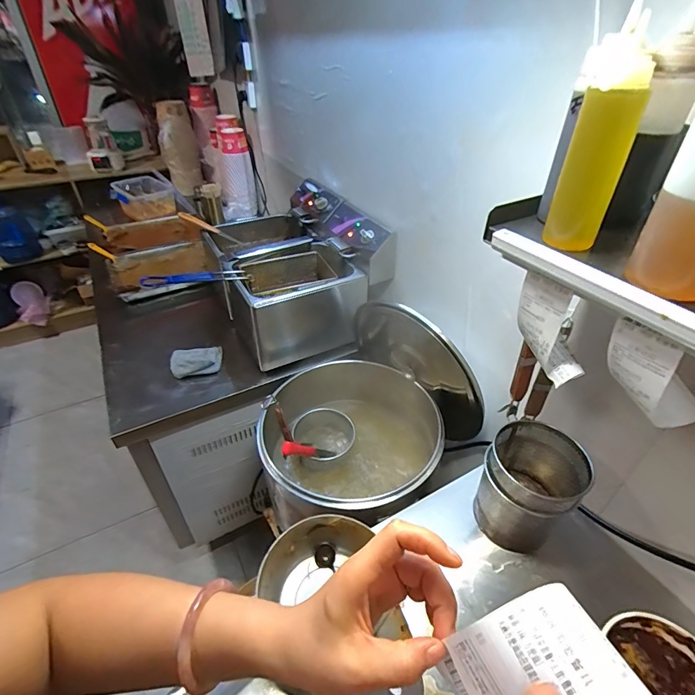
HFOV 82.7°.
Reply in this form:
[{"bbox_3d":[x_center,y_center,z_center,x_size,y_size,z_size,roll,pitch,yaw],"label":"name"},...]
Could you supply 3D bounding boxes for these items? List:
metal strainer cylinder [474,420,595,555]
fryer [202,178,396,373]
[{"bbox_3d":[0.321,0.247,0.711,0.139,0.172,0.152,-31,48,-34],"label":"metal strainer cylinder"},{"bbox_3d":[-0.191,-0.277,1.273,0.417,0.319,0.606,-17,42,-22],"label":"fryer"}]

